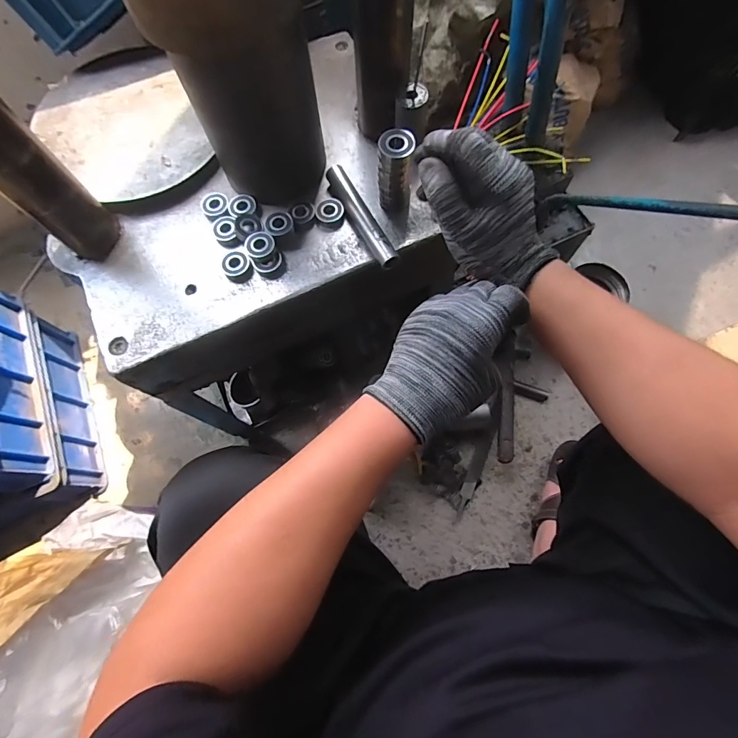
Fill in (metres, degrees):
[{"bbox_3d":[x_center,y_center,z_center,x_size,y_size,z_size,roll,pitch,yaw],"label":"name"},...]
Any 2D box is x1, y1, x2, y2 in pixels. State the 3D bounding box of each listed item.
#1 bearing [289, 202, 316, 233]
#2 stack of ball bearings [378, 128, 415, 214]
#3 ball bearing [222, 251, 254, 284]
[{"bbox_3d":[-0.080,-0.189,0.496,0.030,0.011,0.034,-17,72,-4],"label":"bearing"},{"bbox_3d":[0.030,-0.223,0.467,0.036,0.088,0.033,7,72,4],"label":"stack of ball bearings"},{"bbox_3d":[-0.154,-0.120,0.477,0.033,0.015,0.033,-1,72,2],"label":"ball bearing"}]

